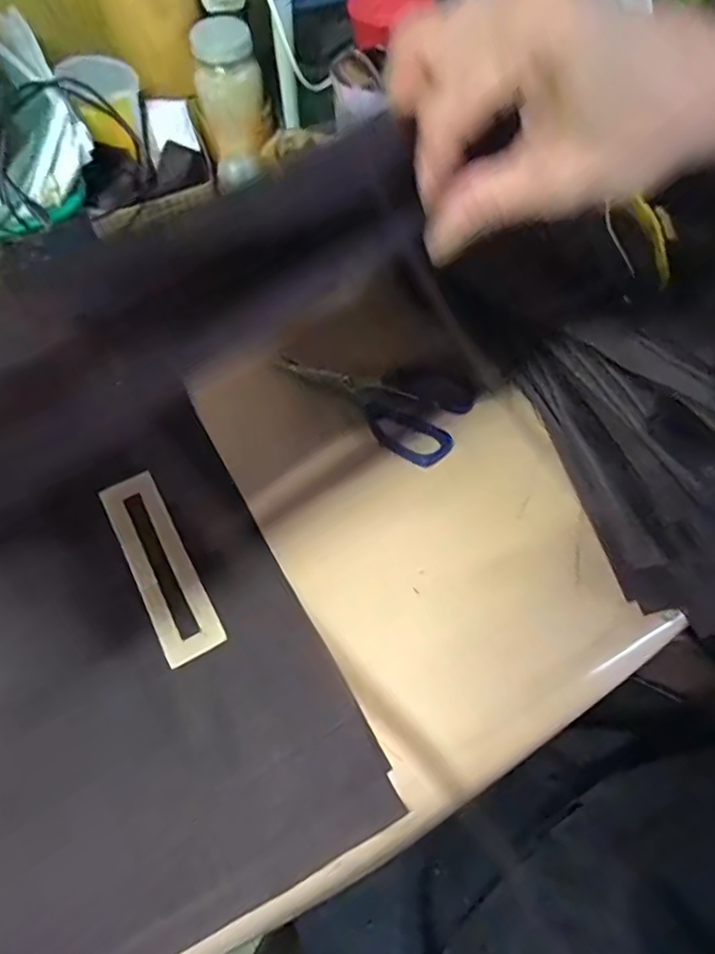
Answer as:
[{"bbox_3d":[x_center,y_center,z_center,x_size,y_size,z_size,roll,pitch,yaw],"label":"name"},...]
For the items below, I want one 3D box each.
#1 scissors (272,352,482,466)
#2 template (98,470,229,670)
[{"bbox_3d":[0.015,-0.078,0.506,0.169,0.006,0.082,33,66,17],"label":"scissors"},{"bbox_3d":[-0.148,0.062,0.437,0.042,0.004,0.157,-27,64,-14],"label":"template"}]

